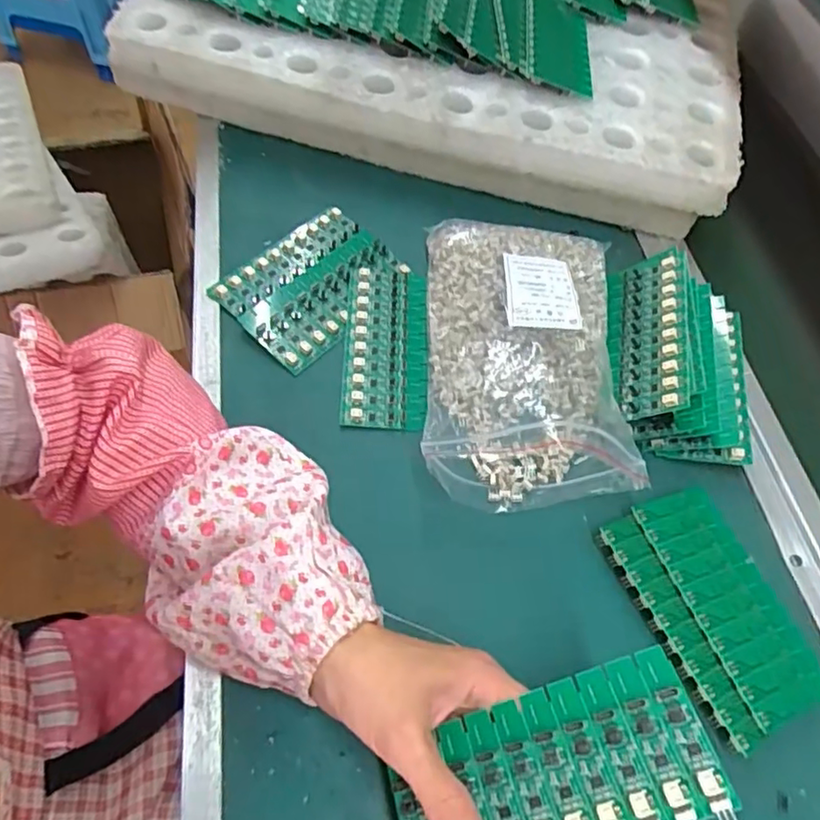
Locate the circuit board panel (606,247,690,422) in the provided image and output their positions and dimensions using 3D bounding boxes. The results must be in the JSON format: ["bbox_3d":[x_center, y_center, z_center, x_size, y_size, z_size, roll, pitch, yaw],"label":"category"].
[{"bbox_3d":[0.172,-0.057,0.439,0.056,0.008,0.140,-17,48,36],"label":"circuit board panel"}]

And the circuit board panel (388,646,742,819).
[{"bbox_3d":[0.058,0.159,0.260,0.136,0.004,0.066,-26,55,10],"label":"circuit board panel"}]

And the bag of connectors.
[{"bbox_3d":[0.084,-0.052,0.435,0.142,0.049,0.238,4,59,-3],"label":"bag of connectors"}]

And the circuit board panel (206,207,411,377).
[{"bbox_3d":[-0.074,-0.100,0.473,0.100,0.012,0.133,40,63,17],"label":"circuit board panel"}]

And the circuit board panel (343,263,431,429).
[{"bbox_3d":[-0.017,-0.051,0.449,0.060,0.006,0.138,3,59,-4],"label":"circuit board panel"}]

